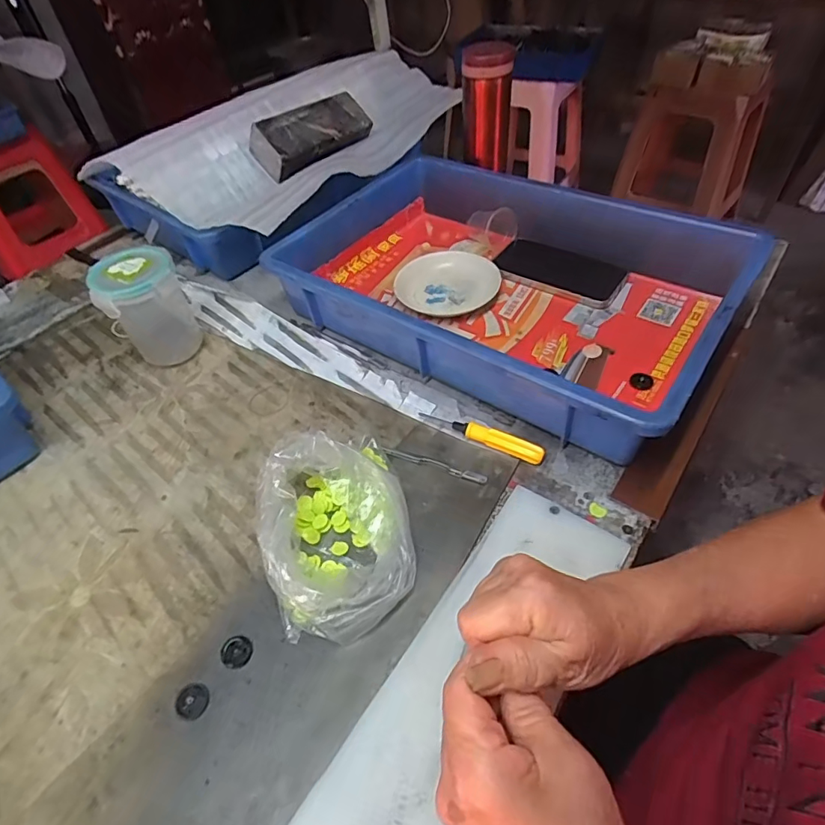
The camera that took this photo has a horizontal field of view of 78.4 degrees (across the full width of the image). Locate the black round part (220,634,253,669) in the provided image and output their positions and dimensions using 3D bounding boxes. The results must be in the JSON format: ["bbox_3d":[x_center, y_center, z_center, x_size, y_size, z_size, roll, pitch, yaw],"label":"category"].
[{"bbox_3d":[-0.121,0.163,0.345,0.020,0.004,0.022,-3,49,3],"label":"black round part"}]

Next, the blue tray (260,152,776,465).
[{"bbox_3d":[0.092,-0.148,0.546,0.441,0.090,0.299,28,57,26],"label":"blue tray"}]

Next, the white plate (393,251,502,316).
[{"bbox_3d":[0.042,-0.152,0.598,0.117,0.019,0.117,-3,49,3],"label":"white plate"}]

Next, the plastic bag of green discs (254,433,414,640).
[{"bbox_3d":[-0.055,0.081,0.374,0.103,0.058,0.153,-12,49,-6],"label":"plastic bag of green discs"}]

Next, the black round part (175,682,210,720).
[{"bbox_3d":[-0.144,0.188,0.330,0.022,0.005,0.020,-3,49,3],"label":"black round part"}]

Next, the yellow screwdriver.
[{"bbox_3d":[0.060,0.018,0.451,0.118,0.016,0.015,21,54,22],"label":"yellow screwdriver"}]

